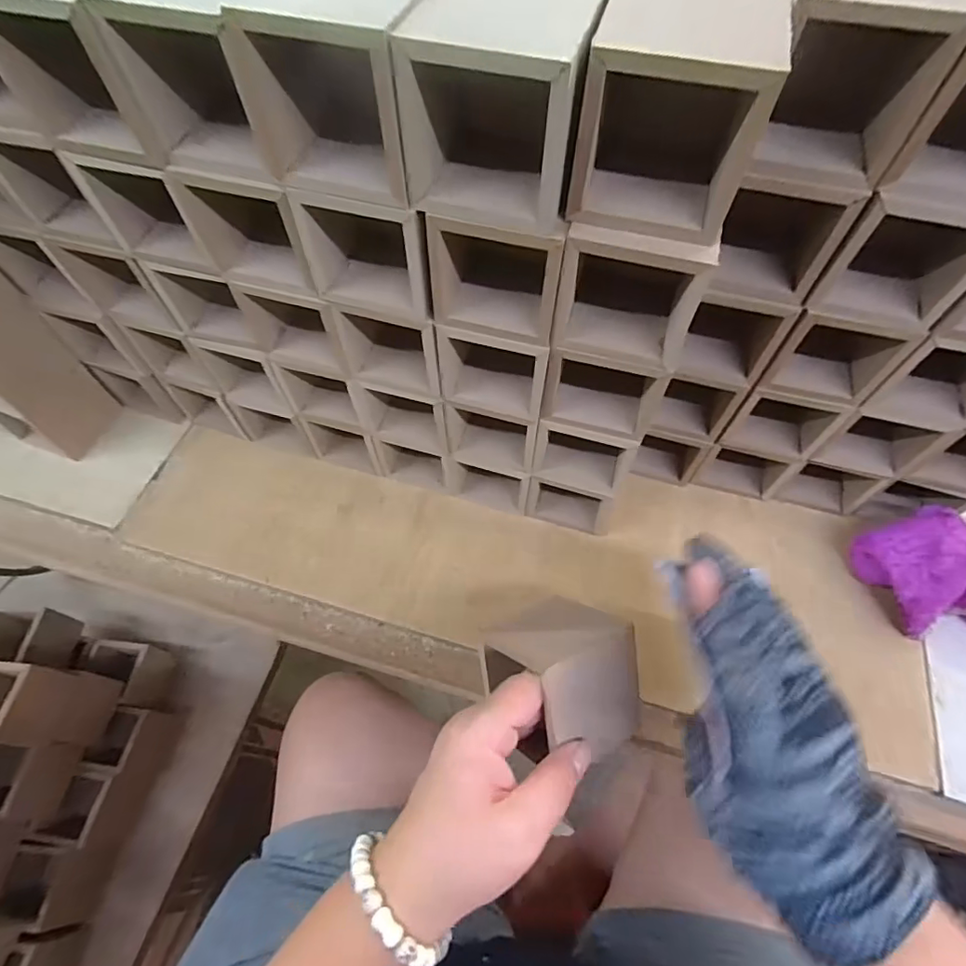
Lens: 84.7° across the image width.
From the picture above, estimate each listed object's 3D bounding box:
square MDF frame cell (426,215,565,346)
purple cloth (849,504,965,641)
[{"bbox_3d":[0.010,-0.104,0.259,0.061,0.065,0.039,16,61,10],"label":"square MDF frame cell"},{"bbox_3d":[0.344,0.074,0.371,0.136,0.052,0.106,-1,60,0],"label":"purple cloth"}]

